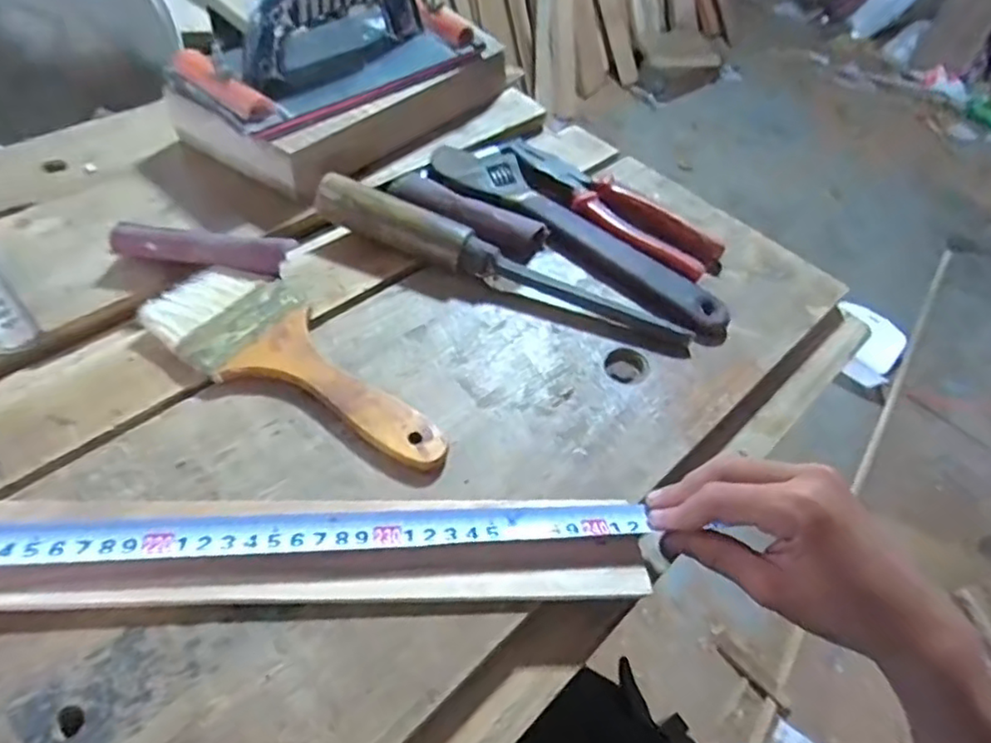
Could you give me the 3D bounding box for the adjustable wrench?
[{"bbox_3d":[0.058,-0.098,0.447,0.240,0.023,0.056,35,55,21],"label":"adjustable wrench"}]

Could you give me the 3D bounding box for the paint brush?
[{"bbox_3d":[-0.105,-0.002,0.349,0.183,0.020,0.075,33,55,20],"label":"paint brush"}]

